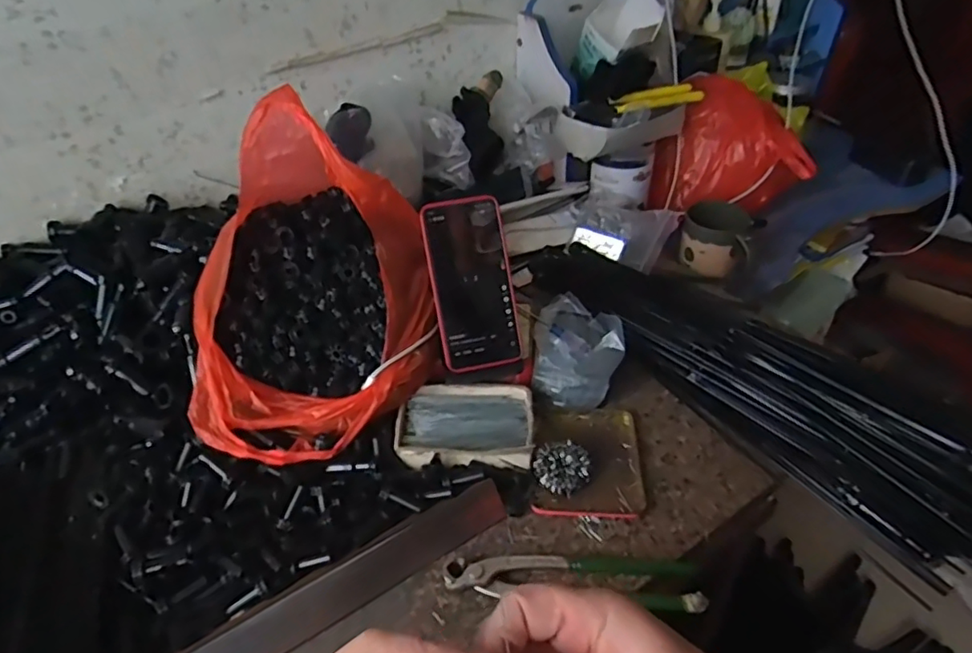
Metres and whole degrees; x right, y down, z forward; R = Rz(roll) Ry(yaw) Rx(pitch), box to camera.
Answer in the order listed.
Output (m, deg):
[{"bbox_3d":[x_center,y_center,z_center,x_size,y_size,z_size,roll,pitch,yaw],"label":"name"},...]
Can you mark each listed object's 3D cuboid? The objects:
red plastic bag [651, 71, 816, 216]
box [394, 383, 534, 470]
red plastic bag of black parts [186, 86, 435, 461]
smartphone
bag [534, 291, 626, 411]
[{"bbox_3d":[0.368,-0.275,0.907,0.213,0.155,0.133,5,42,9],"label":"red plastic bag"},{"bbox_3d":[-0.019,0.093,0.571,0.127,0.026,0.090,-3,41,-1],"label":"box"},{"bbox_3d":[-0.167,-0.043,0.558,0.219,0.231,0.263,-13,42,-12],"label":"red plastic bag of black parts"},{"bbox_3d":[-0.014,-0.042,0.577,0.077,0.161,0.017,-11,3,-6],"label":"smartphone"},{"bbox_3d":[0.098,0.026,0.634,0.090,0.057,0.118,5,41,8],"label":"bag"}]

